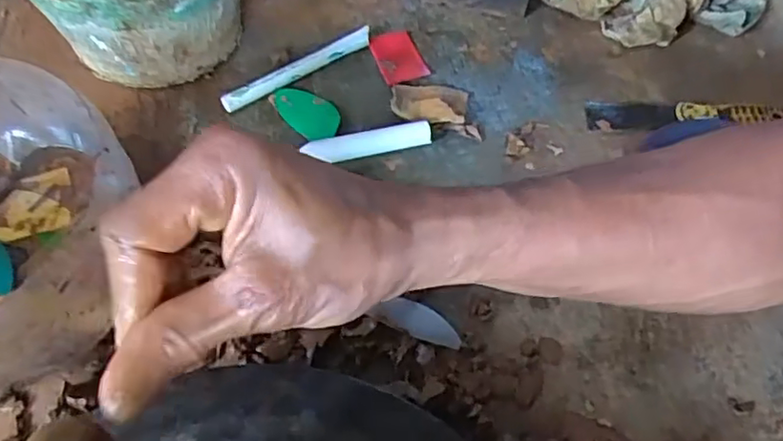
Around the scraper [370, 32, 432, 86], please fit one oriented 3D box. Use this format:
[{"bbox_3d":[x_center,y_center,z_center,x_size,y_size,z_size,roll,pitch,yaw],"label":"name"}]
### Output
[{"bbox_3d":[0.006,-0.173,0.647,0.046,0.004,0.074,-16,58,-12],"label":"scraper"}]

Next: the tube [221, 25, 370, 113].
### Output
[{"bbox_3d":[-0.092,-0.153,0.626,0.170,0.022,0.019,-32,63,-21],"label":"tube"}]

